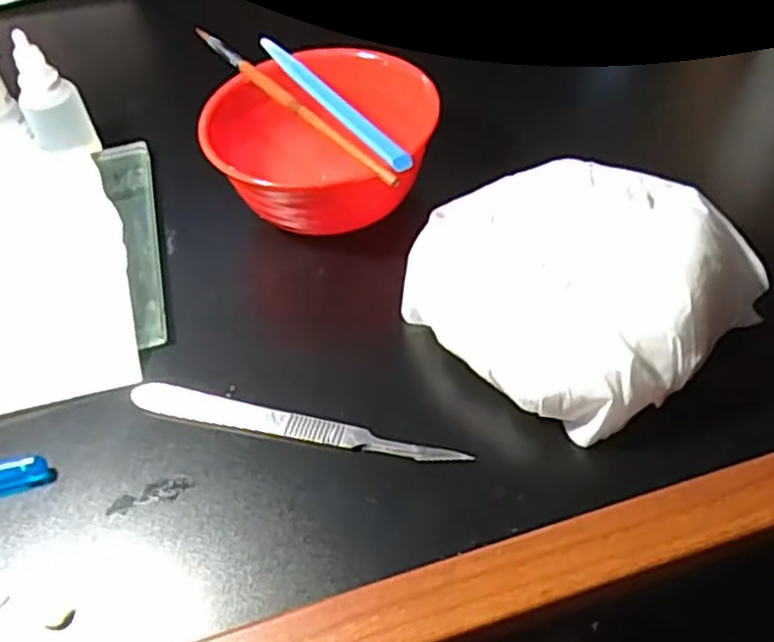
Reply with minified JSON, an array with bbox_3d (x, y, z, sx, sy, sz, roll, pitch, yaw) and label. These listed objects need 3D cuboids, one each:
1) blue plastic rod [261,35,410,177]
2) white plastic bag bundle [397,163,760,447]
[{"bbox_3d":[-0.028,-0.105,0.343,0.011,0.004,0.128,-28,53,-18],"label":"blue plastic rod"},{"bbox_3d":[0.076,-0.021,0.300,0.117,0.040,0.125,-35,55,-22],"label":"white plastic bag bundle"}]

